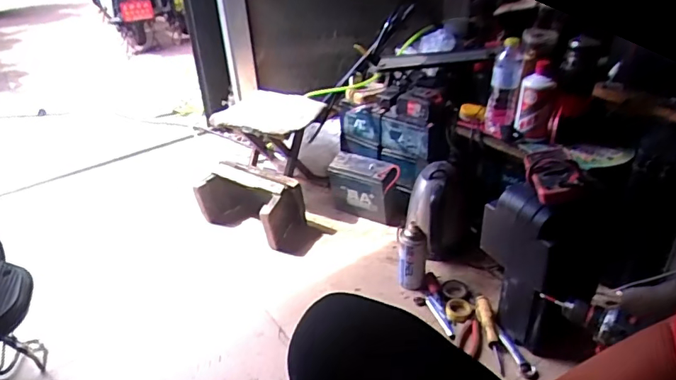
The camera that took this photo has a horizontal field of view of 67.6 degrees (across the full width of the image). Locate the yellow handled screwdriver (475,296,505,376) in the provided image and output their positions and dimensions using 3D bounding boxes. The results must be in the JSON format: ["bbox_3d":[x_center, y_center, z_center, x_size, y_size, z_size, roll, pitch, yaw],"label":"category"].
[{"bbox_3d":[0.329,0.309,1.086,0.027,0.028,0.173,-3,51,-4],"label":"yellow handled screwdriver"}]

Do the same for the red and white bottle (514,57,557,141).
[{"bbox_3d":[0.479,-0.222,1.217,0.076,0.186,0.073,8,32,14],"label":"red and white bottle"}]

